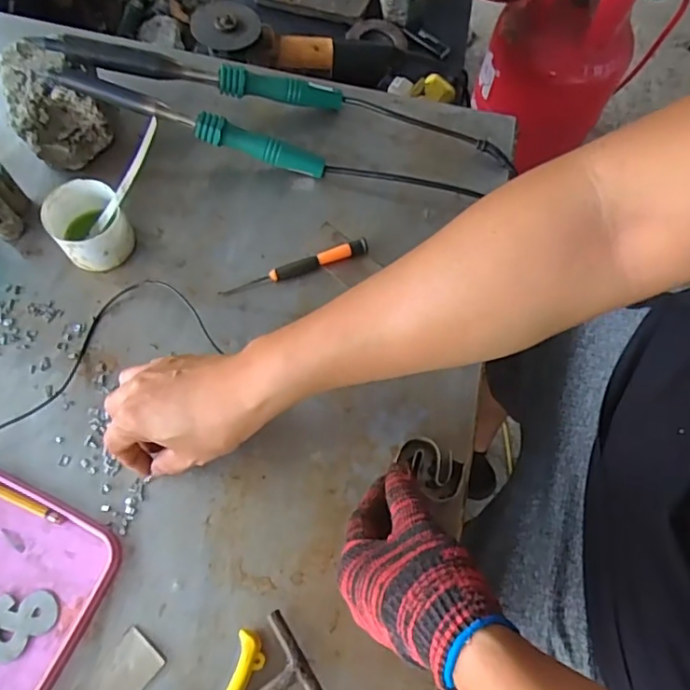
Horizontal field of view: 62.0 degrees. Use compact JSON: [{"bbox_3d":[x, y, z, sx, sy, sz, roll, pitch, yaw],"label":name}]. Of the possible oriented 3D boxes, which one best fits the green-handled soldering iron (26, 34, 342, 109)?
[{"bbox_3d":[-0.146,-0.268,0.564,0.290,0.026,0.024,5,66,-15],"label":"green-handled soldering iron"}]

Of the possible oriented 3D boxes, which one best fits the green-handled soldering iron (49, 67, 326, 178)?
[{"bbox_3d":[-0.144,-0.213,0.545,0.263,0.024,0.026,17,67,-11],"label":"green-handled soldering iron"}]

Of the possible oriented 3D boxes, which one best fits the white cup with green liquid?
[{"bbox_3d":[-0.231,-0.106,0.522,0.062,0.052,0.069,-34,73,-15],"label":"white cup with green liquid"}]

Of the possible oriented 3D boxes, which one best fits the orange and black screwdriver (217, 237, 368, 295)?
[{"bbox_3d":[-0.047,-0.074,0.537,0.142,0.015,0.017,-18,69,-9],"label":"orange and black screwdriver"}]

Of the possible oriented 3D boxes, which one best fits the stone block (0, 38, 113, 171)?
[{"bbox_3d":[-0.281,-0.235,0.559,0.094,0.074,0.103,-38,74,-16],"label":"stone block"}]

